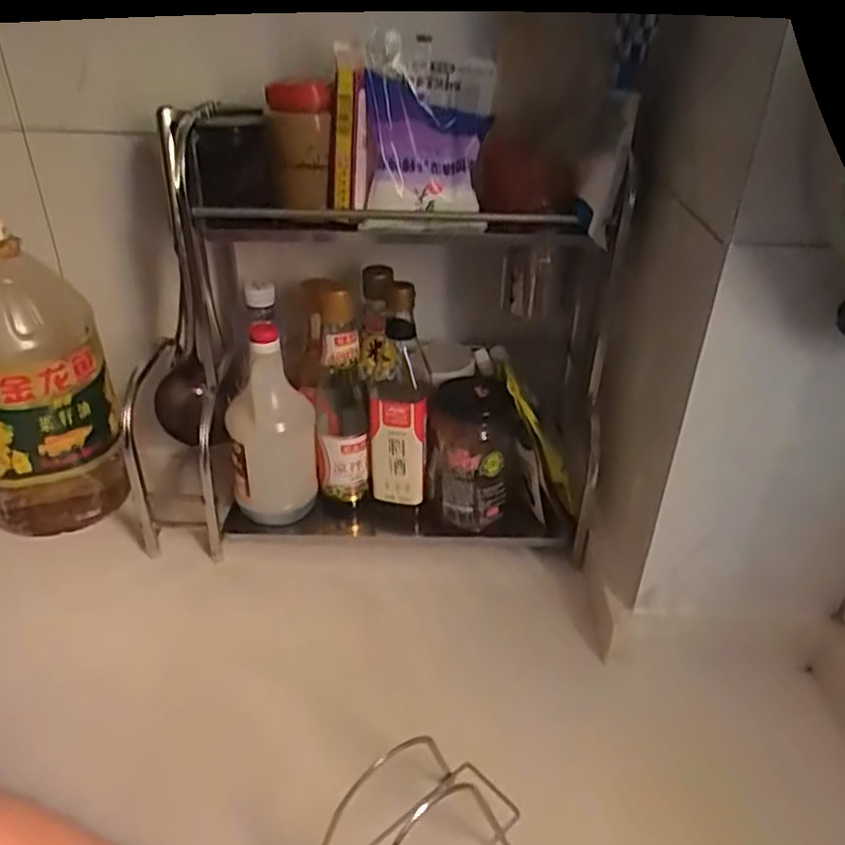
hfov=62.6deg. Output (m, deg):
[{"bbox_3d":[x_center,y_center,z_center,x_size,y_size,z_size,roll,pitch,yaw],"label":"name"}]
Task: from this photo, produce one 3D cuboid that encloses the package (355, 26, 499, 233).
[{"bbox_3d":[0.006,-0.237,0.592,0.105,0.145,0.050,-2,33,-4],"label":"package"}]

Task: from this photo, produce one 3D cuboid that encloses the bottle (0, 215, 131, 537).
[{"bbox_3d":[-0.408,-0.048,0.714,0.143,0.328,0.122,-21,39,-31],"label":"bottle"}]

